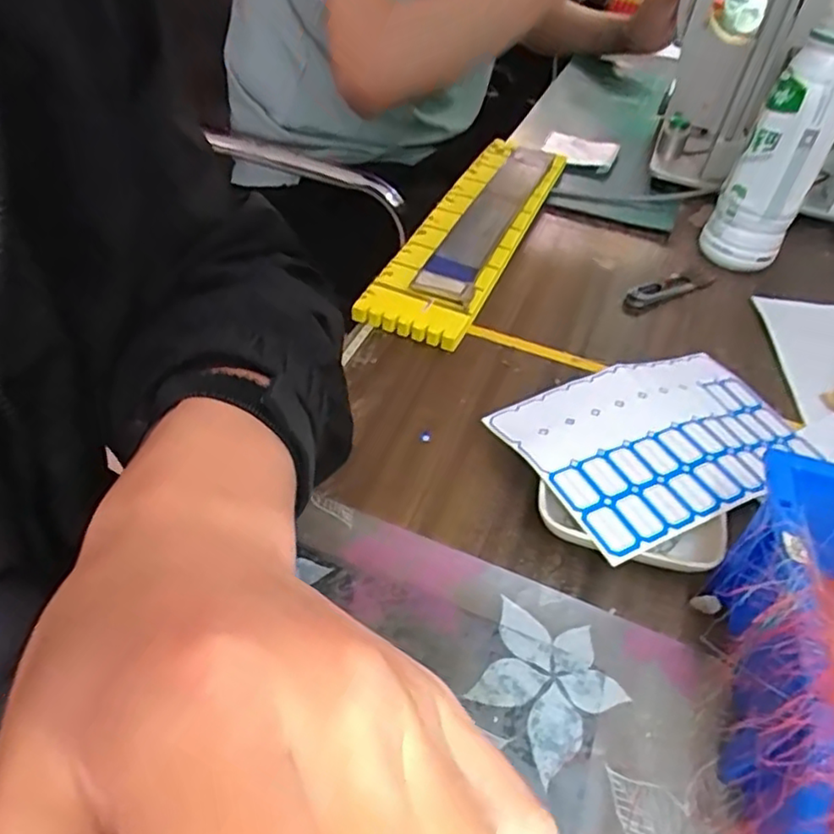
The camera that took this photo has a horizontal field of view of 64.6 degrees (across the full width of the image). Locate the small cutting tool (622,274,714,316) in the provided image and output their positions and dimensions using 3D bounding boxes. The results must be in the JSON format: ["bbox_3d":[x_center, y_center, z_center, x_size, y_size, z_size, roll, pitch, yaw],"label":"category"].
[{"bbox_3d":[0.213,-0.109,0.558,0.103,0.009,0.020,-22,51,-26],"label":"small cutting tool"}]

